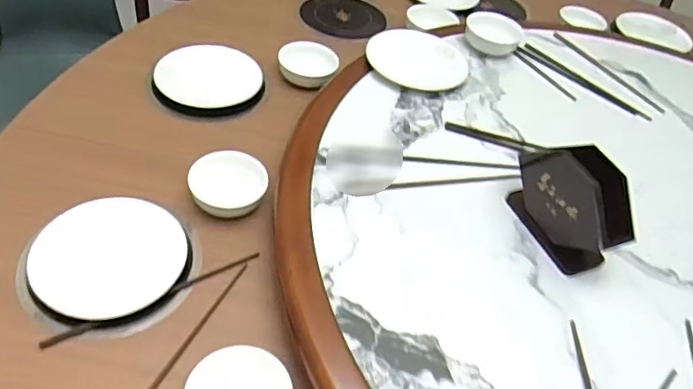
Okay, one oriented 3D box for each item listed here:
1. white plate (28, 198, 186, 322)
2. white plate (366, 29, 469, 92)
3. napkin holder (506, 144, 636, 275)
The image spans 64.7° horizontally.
[{"bbox_3d":[-0.303,0.076,0.706,0.173,0.030,0.179,6,47,-6],"label":"white plate"},{"bbox_3d":[0.131,-0.249,1.002,0.178,0.040,0.178,4,44,-4],"label":"white plate"},{"bbox_3d":[0.295,0.010,0.723,0.065,0.135,0.166,-18,54,-26],"label":"napkin holder"}]

